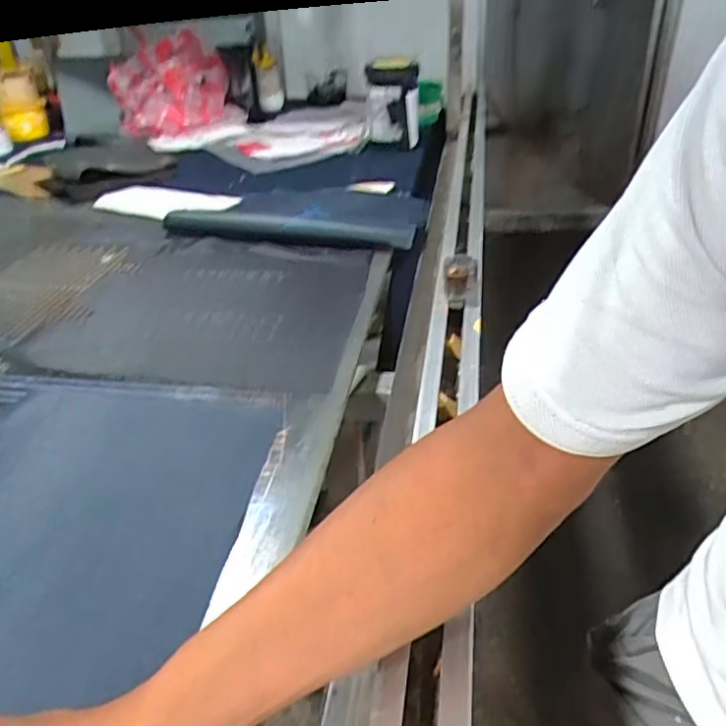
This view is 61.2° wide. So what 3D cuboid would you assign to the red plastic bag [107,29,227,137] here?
[{"bbox_3d":[-0.386,-0.540,1.231,0.216,0.206,0.113,-12,34,-13],"label":"red plastic bag"}]

